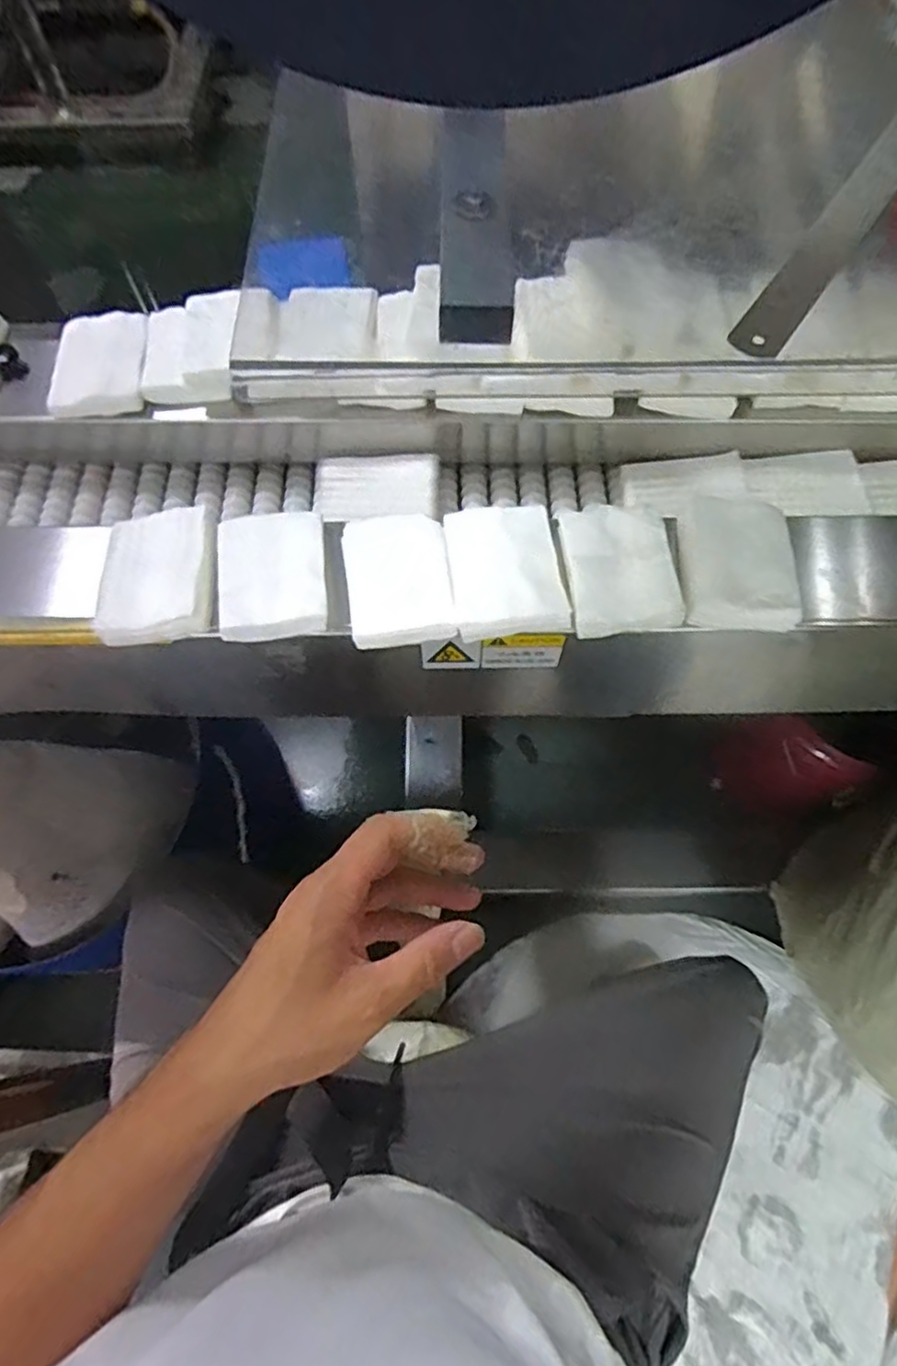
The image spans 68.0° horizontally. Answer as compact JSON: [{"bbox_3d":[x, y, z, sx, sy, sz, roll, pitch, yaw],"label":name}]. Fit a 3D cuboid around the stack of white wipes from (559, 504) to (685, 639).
[{"bbox_3d":[0.117,-0.081,0.462,0.072,0.018,0.098,-5,66,-2],"label":"stack of white wipes"}]

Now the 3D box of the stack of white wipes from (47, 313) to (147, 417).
[{"bbox_3d":[-0.287,-0.263,0.553,0.074,0.026,0.089,-5,66,-2],"label":"stack of white wipes"}]

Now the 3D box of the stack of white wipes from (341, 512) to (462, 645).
[{"bbox_3d":[-0.035,-0.074,0.463,0.069,0.016,0.097,-7,66,-3],"label":"stack of white wipes"}]

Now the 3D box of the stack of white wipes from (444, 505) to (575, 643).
[{"bbox_3d":[0.039,-0.081,0.465,0.076,0.018,0.102,-5,66,-2],"label":"stack of white wipes"}]

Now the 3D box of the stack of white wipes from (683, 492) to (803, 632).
[{"bbox_3d":[0.203,-0.088,0.466,0.077,0.020,0.100,3,65,2],"label":"stack of white wipes"}]

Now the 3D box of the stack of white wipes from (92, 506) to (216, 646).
[{"bbox_3d":[-0.201,-0.076,0.460,0.076,0.019,0.097,-8,66,-3],"label":"stack of white wipes"}]

